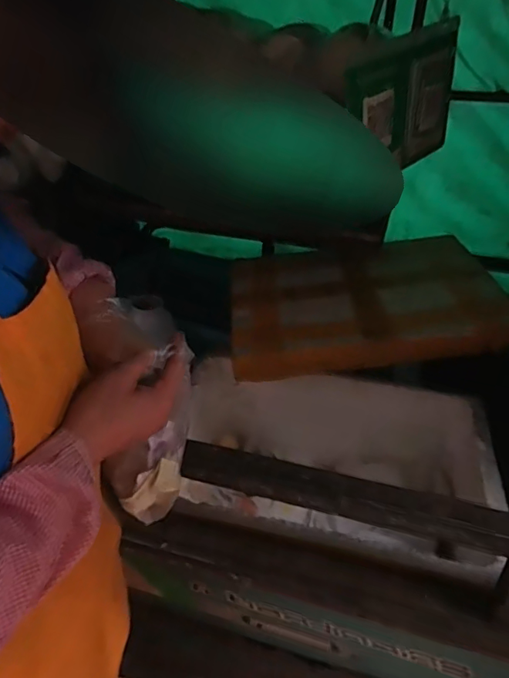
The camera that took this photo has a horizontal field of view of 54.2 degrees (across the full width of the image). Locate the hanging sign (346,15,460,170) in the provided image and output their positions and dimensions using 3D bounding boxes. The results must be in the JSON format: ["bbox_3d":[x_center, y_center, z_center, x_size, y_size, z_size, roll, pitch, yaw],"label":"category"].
[{"bbox_3d":[0.213,-0.326,0.692,0.213,0.181,0.019,-38,48,-23],"label":"hanging sign"}]

